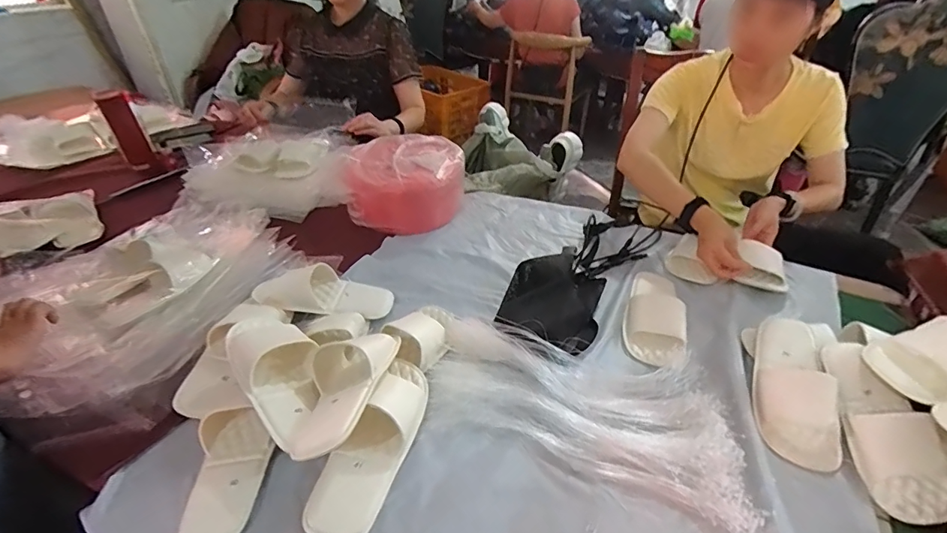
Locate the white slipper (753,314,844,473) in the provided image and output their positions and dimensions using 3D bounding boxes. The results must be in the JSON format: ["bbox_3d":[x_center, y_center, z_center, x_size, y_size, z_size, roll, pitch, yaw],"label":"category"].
[{"bbox_3d":[0.451,0.165,0.652,0.091,0.047,0.234,6,52,14],"label":"white slipper"}]

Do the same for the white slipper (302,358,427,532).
[{"bbox_3d":[-0.130,0.222,0.596,0.088,0.051,0.251,10,41,17],"label":"white slipper"}]

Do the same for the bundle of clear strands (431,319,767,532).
[{"bbox_3d":[0.151,0.180,0.646,0.441,0.035,0.222,13,42,22],"label":"bundle of clear strands"}]

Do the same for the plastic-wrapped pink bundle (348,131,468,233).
[{"bbox_3d":[-0.167,-0.202,1.111,0.275,0.144,0.242,-7,37,-10],"label":"plastic-wrapped pink bundle"}]

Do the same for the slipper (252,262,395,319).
[{"bbox_3d":[-0.265,0.041,0.812,0.241,0.061,0.094,8,38,-8],"label":"slipper"}]

